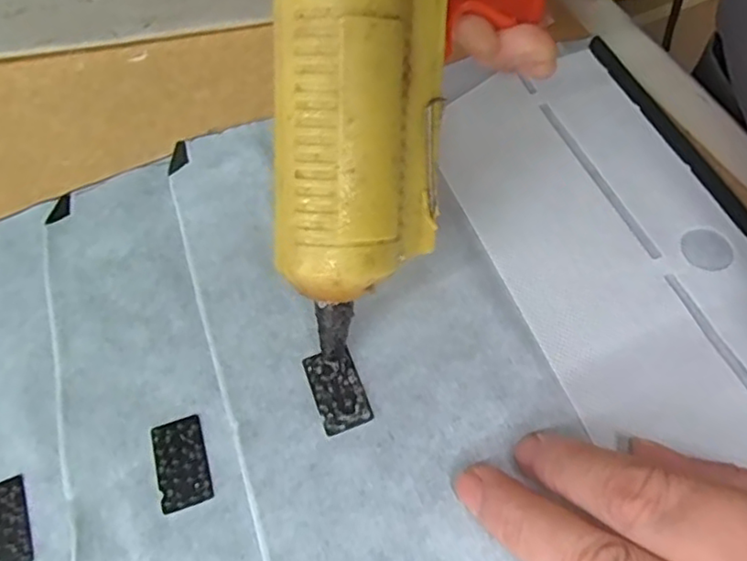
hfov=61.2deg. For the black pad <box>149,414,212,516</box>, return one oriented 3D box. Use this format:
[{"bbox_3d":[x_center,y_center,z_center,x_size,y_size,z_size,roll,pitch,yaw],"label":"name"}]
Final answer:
[{"bbox_3d":[-0.061,0.057,0.200,0.016,0.004,0.029,-19,58,-7],"label":"black pad"}]

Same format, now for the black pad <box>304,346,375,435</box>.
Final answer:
[{"bbox_3d":[-0.012,0.035,0.208,0.016,0.005,0.028,-20,59,-8],"label":"black pad"}]

